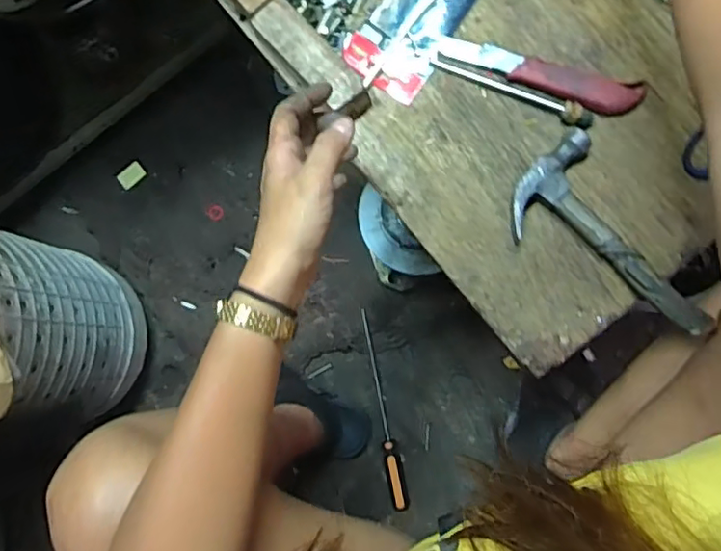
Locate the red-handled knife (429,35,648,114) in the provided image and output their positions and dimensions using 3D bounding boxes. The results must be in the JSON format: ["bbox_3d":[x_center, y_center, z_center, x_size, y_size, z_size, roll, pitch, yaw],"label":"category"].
[{"bbox_3d":[0.165,-0.189,0.557,0.193,0.017,0.035,19,87,6],"label":"red-handled knife"}]

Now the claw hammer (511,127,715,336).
[{"bbox_3d":[0.217,-0.021,0.532,0.098,0.028,0.201,-38,83,0],"label":"claw hammer"}]

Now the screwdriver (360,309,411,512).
[{"bbox_3d":[0.030,0.190,0.853,0.025,0.025,0.279,-12,84,3],"label":"screwdriver"}]

